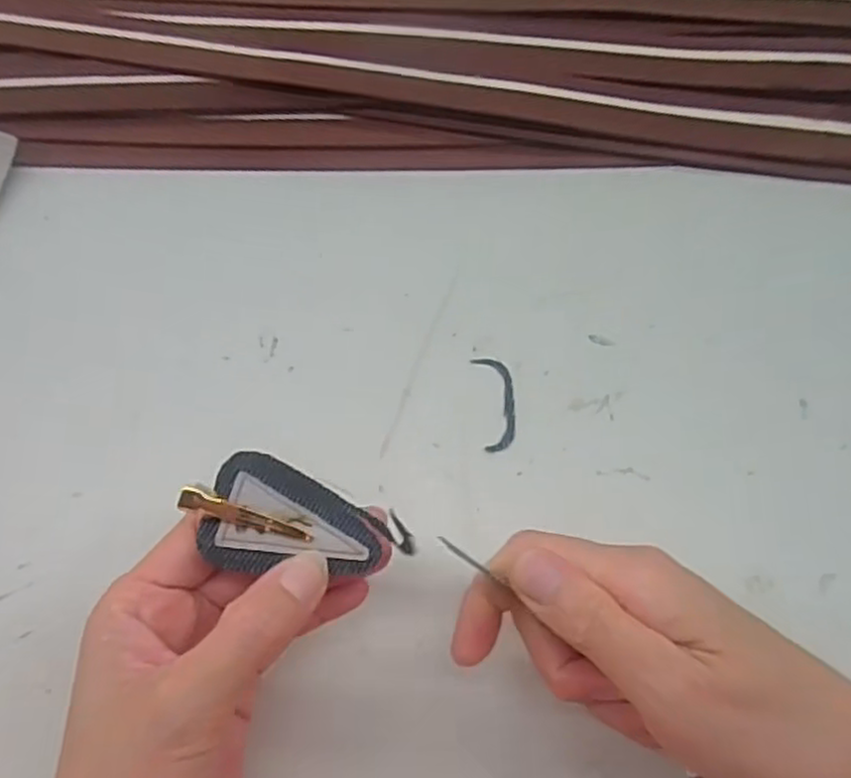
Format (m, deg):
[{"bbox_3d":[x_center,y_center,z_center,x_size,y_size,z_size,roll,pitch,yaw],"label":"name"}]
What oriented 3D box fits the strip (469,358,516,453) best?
[{"bbox_3d":[0.033,0.006,0.318,0.017,0.004,0.044,-4,74,-1],"label":"strip"}]

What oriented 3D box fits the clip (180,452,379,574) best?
[{"bbox_3d":[-0.047,0.047,0.233,0.062,0.013,0.037,32,84,-2],"label":"clip"}]

